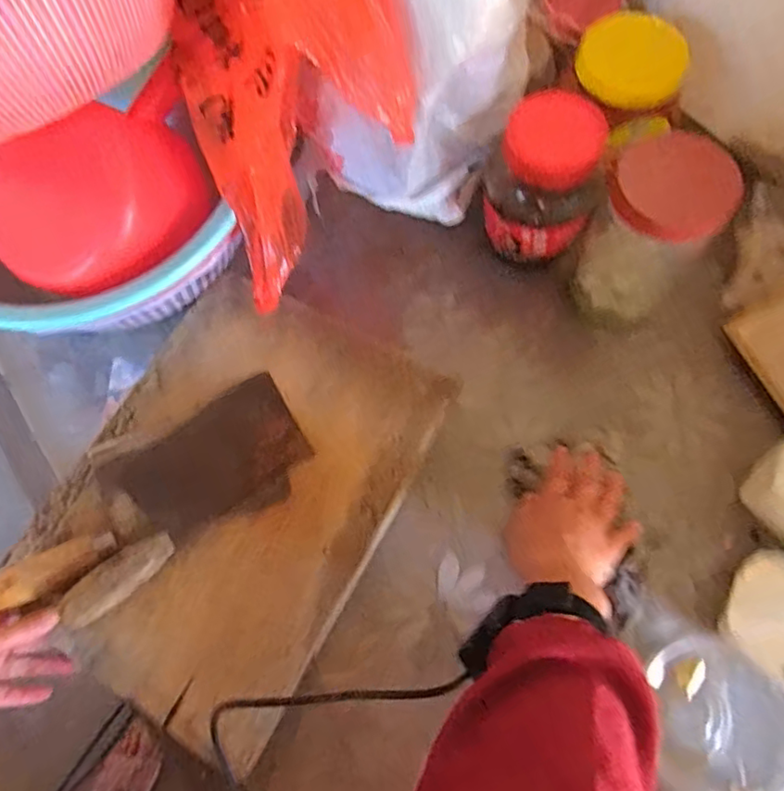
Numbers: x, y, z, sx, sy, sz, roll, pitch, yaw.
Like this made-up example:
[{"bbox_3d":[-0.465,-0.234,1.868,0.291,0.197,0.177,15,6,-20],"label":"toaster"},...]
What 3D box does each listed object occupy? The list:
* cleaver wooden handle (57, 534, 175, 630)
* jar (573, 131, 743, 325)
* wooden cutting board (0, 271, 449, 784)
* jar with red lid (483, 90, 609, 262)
[{"bbox_3d":[-0.224,0.149,0.473,0.093,0.022,0.032,-41,74,-12],"label":"cleaver wooden handle"},{"bbox_3d":[0.235,-0.146,0.538,0.096,0.173,0.097,-1,70,2],"label":"jar"},{"bbox_3d":[-0.142,0.086,0.528,0.274,0.038,0.365,28,73,11],"label":"wooden cutting board"},{"bbox_3d":[0.141,-0.202,0.566,0.098,0.150,0.102,-1,70,2],"label":"jar with red lid"}]

